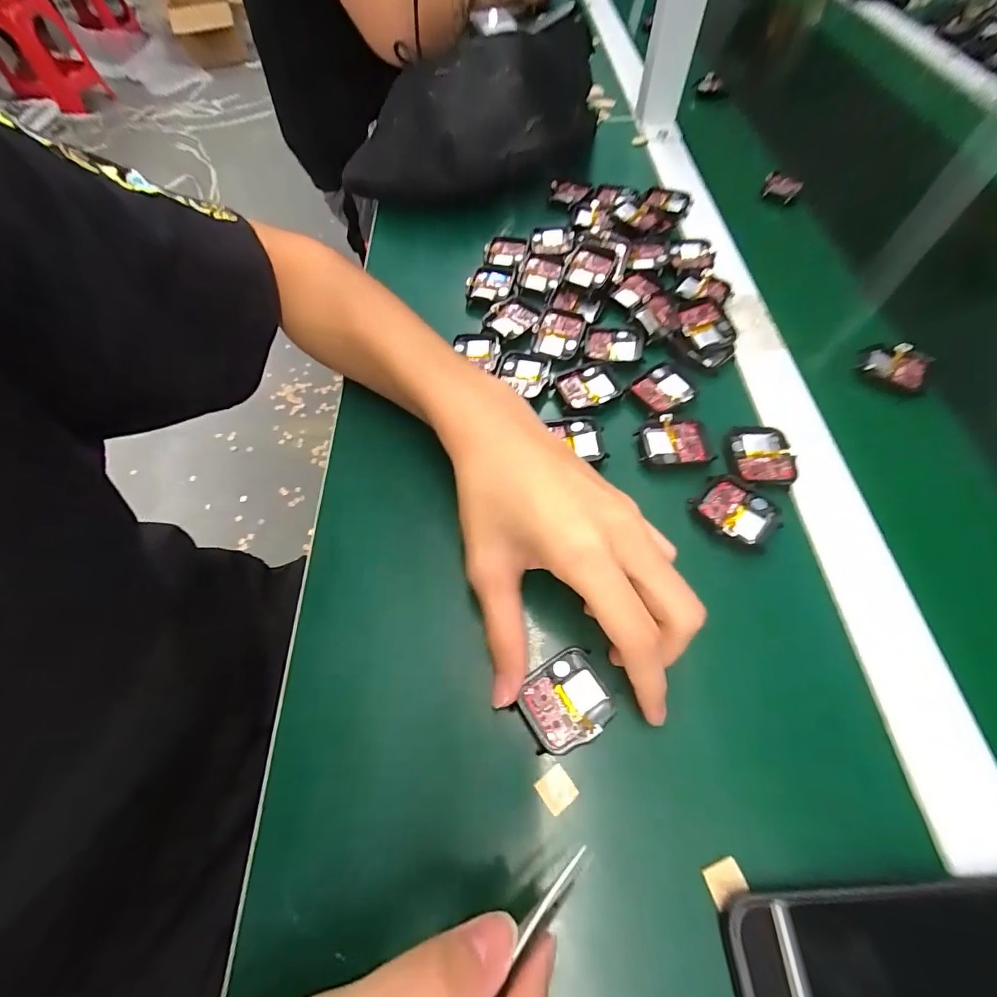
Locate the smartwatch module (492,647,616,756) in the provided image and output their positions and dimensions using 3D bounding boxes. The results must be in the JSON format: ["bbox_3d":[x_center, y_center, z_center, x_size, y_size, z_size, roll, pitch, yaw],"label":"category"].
[{"bbox_3d":[0.033,0.098,0.212,0.045,0.008,0.037,-29,65,-14],"label":"smartwatch module"}]

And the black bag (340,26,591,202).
[{"bbox_3d":[-0.026,-0.384,0.440,0.271,0.076,0.175,-6,61,-3],"label":"black bag"}]

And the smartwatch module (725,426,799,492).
[{"bbox_3d":[0.166,-0.027,0.276,0.039,0.004,0.044,4,61,3],"label":"smartwatch module"}]

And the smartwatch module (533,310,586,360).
[{"bbox_3d":[0.046,-0.127,0.333,0.036,0.007,0.037,14,62,9],"label":"smartwatch module"}]

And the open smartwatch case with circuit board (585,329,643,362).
[{"bbox_3d":[0.088,-0.115,0.330,0.044,0.006,0.036,6,61,4],"label":"open smartwatch case with circuit board"}]

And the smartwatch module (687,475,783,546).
[{"bbox_3d":[0.141,0.007,0.258,0.045,0.004,0.037,40,68,20],"label":"smartwatch module"}]

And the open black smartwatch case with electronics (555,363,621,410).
[{"bbox_3d":[0.065,-0.080,0.310,0.042,0.004,0.035,-18,62,-9],"label":"open black smartwatch case with electronics"}]

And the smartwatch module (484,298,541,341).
[{"bbox_3d":[0.012,-0.142,0.345,0.037,0.005,0.039,38,68,20],"label":"smartwatch module"}]

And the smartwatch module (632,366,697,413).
[{"bbox_3d":[0.115,-0.077,0.305,0.036,0.004,0.033,-27,64,-14],"label":"smartwatch module"}]

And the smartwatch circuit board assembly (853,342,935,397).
[{"bbox_3d":[0.292,-0.099,0.323,0.042,0.013,0.035,28,65,15],"label":"smartwatch circuit board assembly"}]

